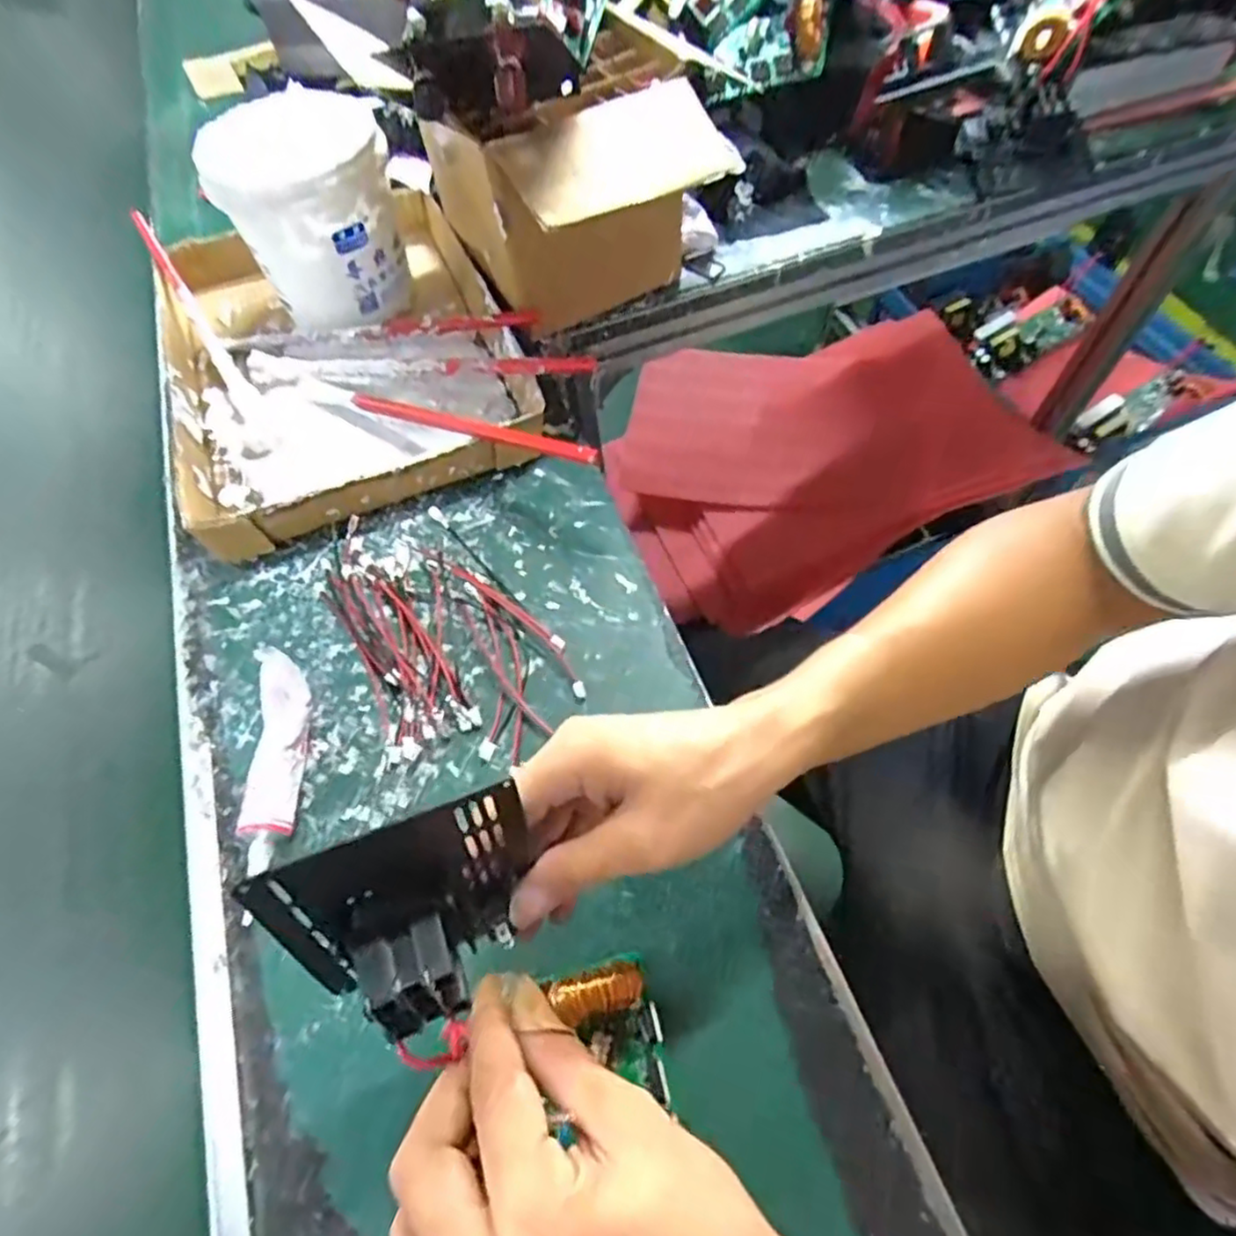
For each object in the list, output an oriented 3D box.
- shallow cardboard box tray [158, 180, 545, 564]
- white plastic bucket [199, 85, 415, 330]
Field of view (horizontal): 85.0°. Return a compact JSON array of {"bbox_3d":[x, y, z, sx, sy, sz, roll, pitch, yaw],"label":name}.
[{"bbox_3d":[-0.210,-0.209,0.504,0.242,0.052,0.336,-20,63,-7],"label":"shallow cardboard box tray"},{"bbox_3d":[-0.228,-0.304,0.516,0.112,0.124,0.113,-2,62,3],"label":"white plastic bucket"}]

